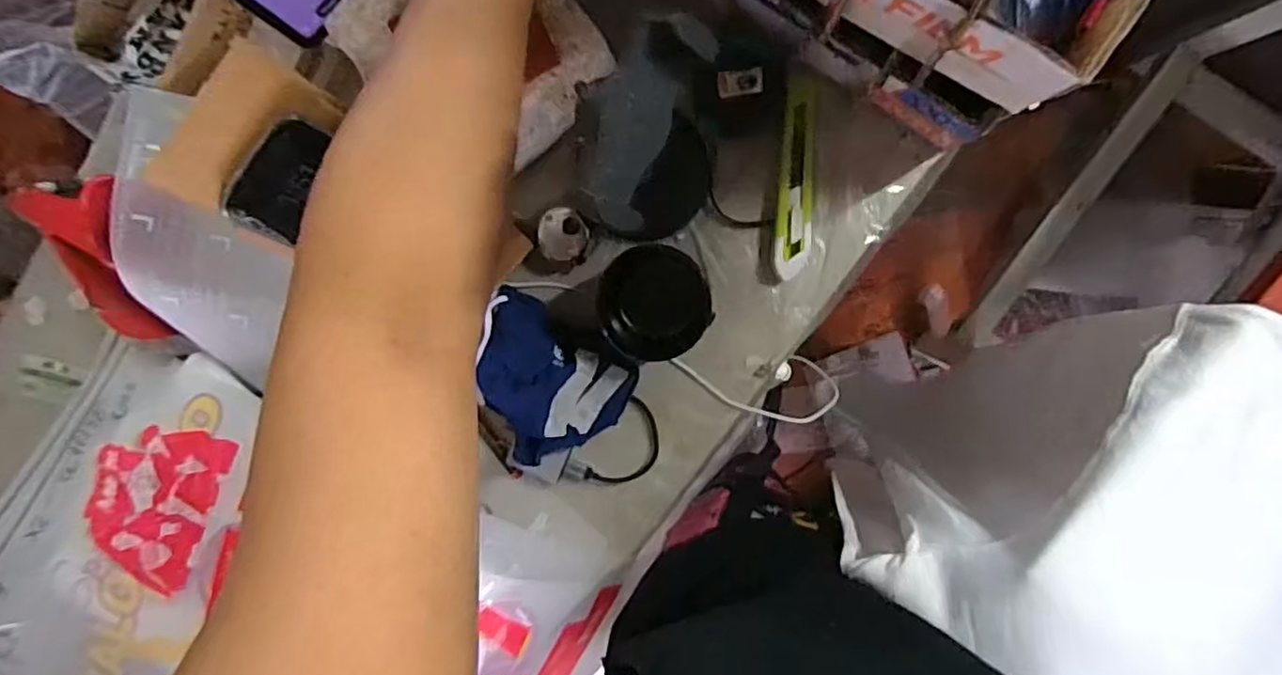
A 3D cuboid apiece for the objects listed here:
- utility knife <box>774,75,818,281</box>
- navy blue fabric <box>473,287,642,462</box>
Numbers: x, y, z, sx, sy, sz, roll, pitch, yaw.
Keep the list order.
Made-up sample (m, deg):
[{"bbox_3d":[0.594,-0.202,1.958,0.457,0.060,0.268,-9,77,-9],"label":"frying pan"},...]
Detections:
[{"bbox_3d":[0.122,-0.123,0.517,0.029,0.008,0.150,2,98,5],"label":"utility knife"},{"bbox_3d":[-0.078,0.038,0.532,0.123,0.062,0.106,36,100,0],"label":"navy blue fabric"}]

